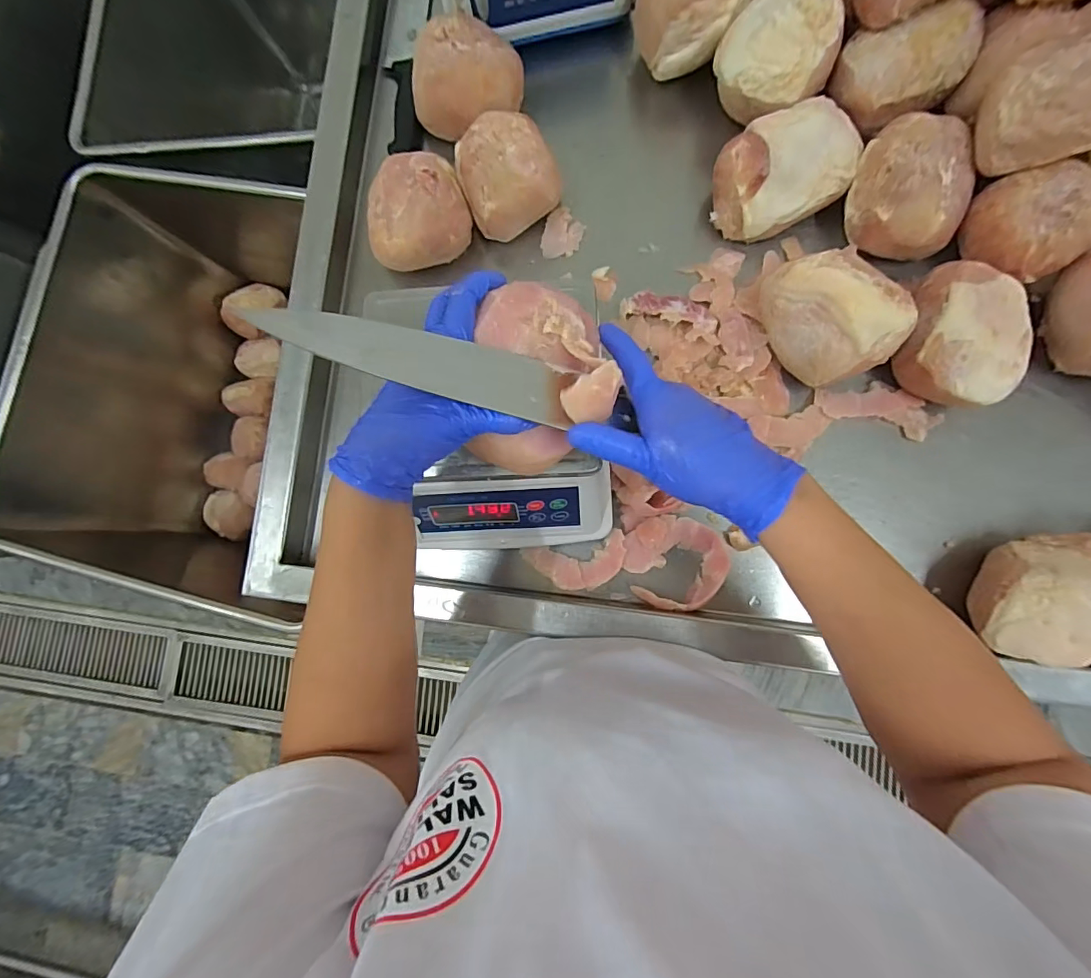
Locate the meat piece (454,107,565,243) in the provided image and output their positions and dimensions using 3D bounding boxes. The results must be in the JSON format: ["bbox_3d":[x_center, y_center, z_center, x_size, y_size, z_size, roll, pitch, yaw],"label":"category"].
[{"bbox_3d":[-0.041,-0.357,0.554,0.110,0.066,0.104,-18,83,3],"label":"meat piece"}]

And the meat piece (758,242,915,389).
[{"bbox_3d":[0.288,-0.177,0.491,0.101,0.089,0.130,-29,83,2],"label":"meat piece"}]

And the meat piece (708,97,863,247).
[{"bbox_3d":[0.263,-0.346,0.531,0.155,0.065,0.100,-25,83,3],"label":"meat piece"}]

